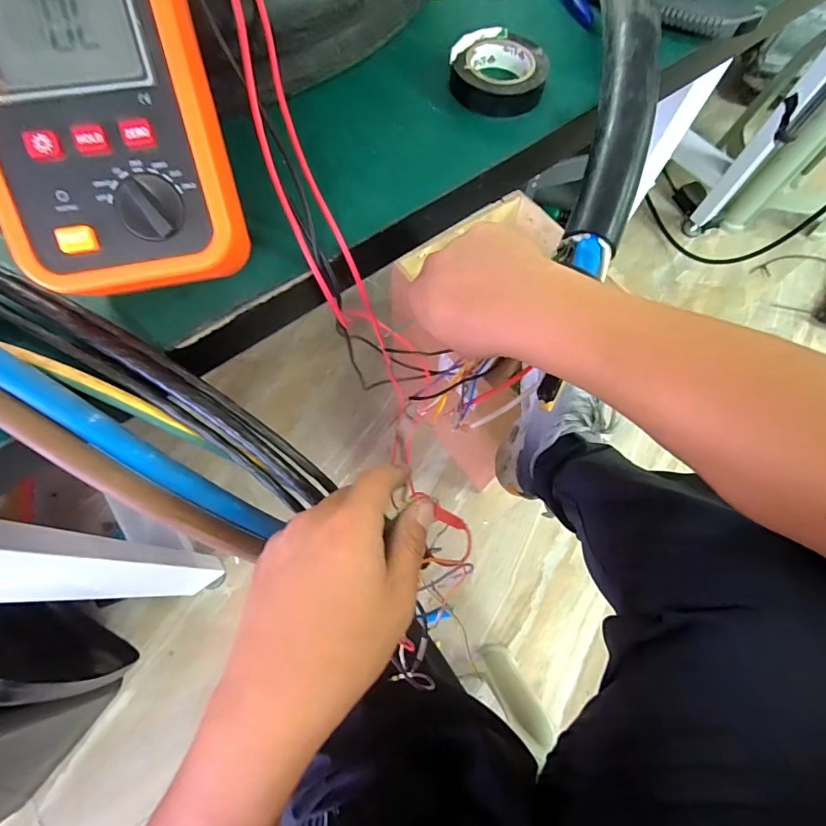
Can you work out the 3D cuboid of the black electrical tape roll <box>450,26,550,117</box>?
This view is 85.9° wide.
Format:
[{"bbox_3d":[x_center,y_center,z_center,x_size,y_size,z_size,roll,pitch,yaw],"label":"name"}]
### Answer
[{"bbox_3d":[0.064,-0.258,0.336,0.071,0.017,0.070,7,68,0],"label":"black electrical tape roll"}]

